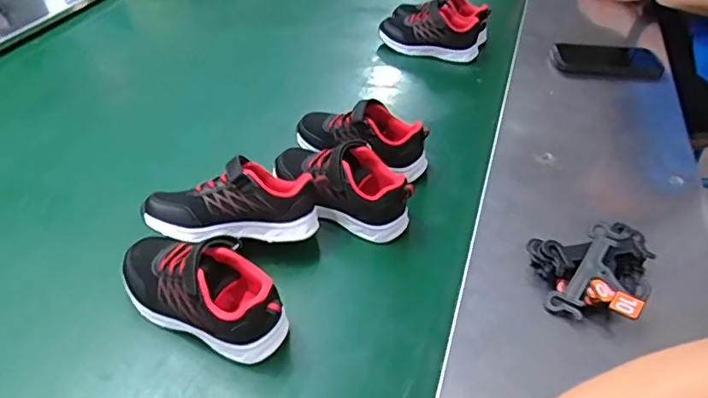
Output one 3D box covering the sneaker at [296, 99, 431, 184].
[{"bbox_3d":[0.008,-0.079,0.673,0.167,0.075,0.060,17,43,17],"label":"sneaker"}]

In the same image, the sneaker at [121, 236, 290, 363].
[{"bbox_3d":[-0.135,0.078,0.483,0.154,0.075,0.065,17,43,16],"label":"sneaker"}]

